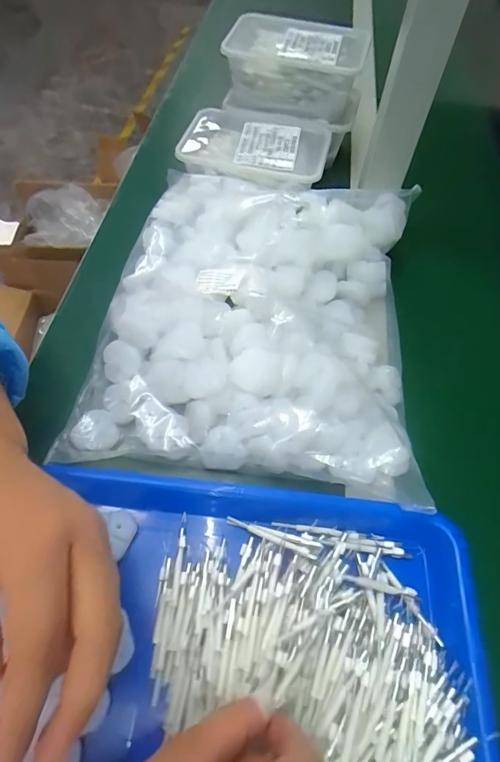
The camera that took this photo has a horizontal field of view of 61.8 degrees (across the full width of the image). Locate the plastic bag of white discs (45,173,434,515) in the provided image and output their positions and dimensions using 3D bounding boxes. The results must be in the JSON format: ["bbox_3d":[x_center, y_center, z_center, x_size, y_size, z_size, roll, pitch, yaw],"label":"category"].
[{"bbox_3d":[0.012,-0.074,0.395,0.286,0.064,0.324,8,59,3],"label":"plastic bag of white discs"}]

